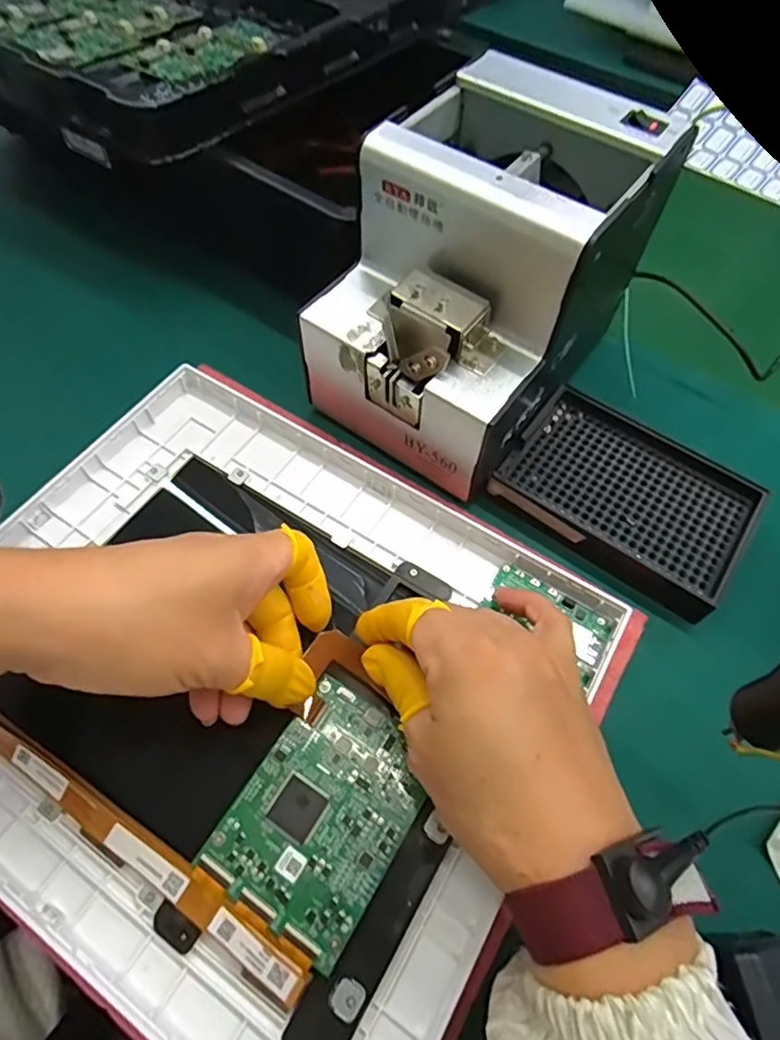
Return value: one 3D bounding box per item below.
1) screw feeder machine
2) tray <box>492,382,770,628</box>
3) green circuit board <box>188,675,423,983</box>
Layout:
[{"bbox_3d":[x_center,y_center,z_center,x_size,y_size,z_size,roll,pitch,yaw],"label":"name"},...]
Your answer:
[{"bbox_3d":[0.049,-0.130,0.321,0.129,0.143,0.172,32,65,14],"label":"screw feeder machine"},{"bbox_3d":[0.142,-0.016,0.338,0.136,0.016,0.104,34,65,15],"label":"tray"},{"bbox_3d":[-0.027,0.125,0.248,0.069,0.004,0.090,31,65,13],"label":"green circuit board"}]

